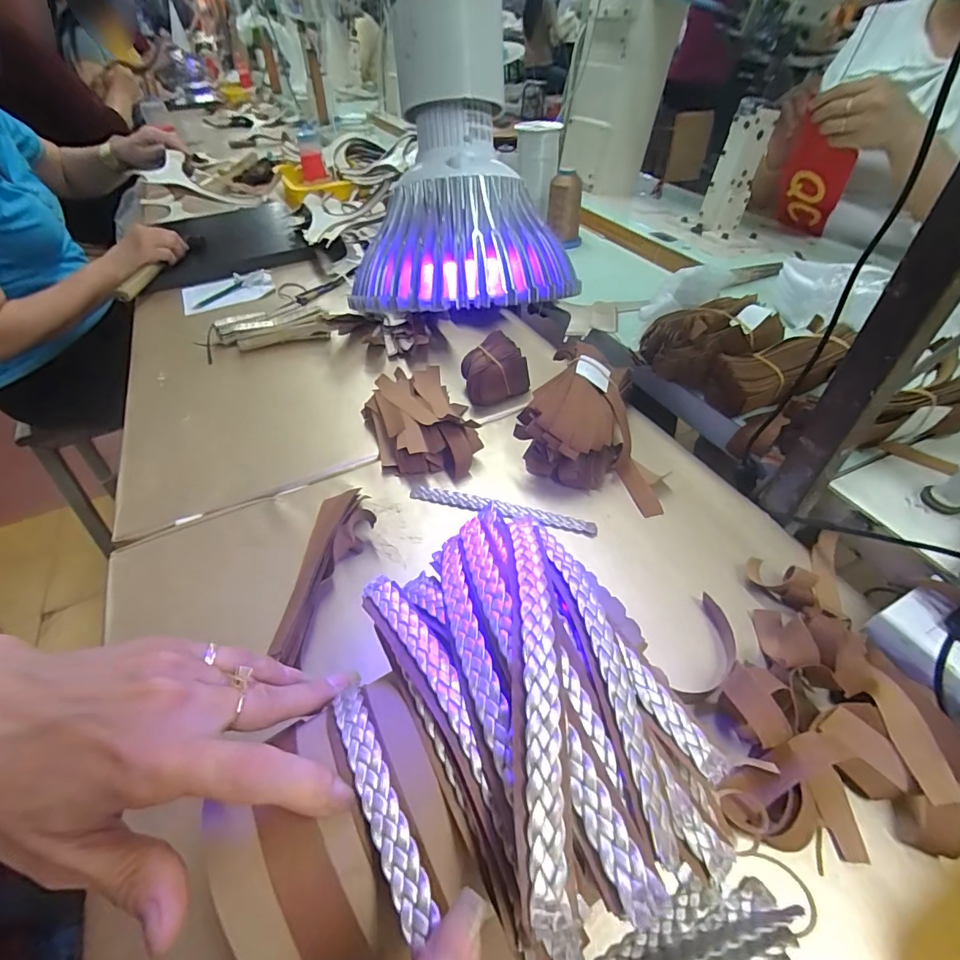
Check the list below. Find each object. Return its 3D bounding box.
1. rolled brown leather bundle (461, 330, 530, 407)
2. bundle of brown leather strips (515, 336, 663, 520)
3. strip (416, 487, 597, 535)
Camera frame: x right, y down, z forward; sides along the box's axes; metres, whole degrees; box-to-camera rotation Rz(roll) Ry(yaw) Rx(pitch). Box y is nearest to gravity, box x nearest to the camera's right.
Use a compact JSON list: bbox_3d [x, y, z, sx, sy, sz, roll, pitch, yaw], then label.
[{"bbox_3d":[0.013,-0.127,0.554,0.074,0.050,0.061,-23,49,-19],"label":"rolled brown leather bundle"},{"bbox_3d":[0.126,-0.065,0.473,0.140,0.074,0.159,18,49,19],"label":"bundle of brown leather strips"},{"bbox_3d":[0.017,0.027,0.430,0.170,0.007,0.014,11,47,13],"label":"strip"}]

